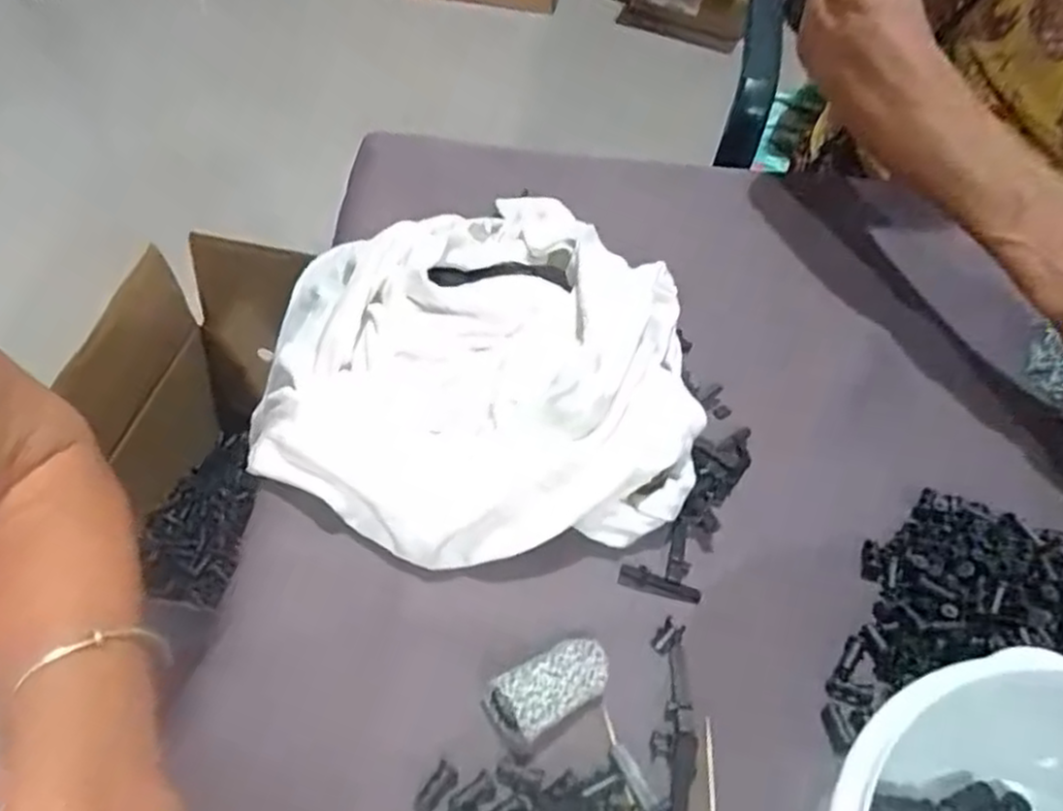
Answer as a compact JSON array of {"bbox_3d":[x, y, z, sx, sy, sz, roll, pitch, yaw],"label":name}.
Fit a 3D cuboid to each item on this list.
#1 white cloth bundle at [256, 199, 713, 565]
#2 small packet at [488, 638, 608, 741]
[{"bbox_3d":[-0.029,-0.025,0.367,0.197,0.060,0.197,2,50,-3],"label":"white cloth bundle"},{"bbox_3d":[0.009,0.107,0.288,0.045,0.017,0.025,-26,57,-24],"label":"small packet"}]

